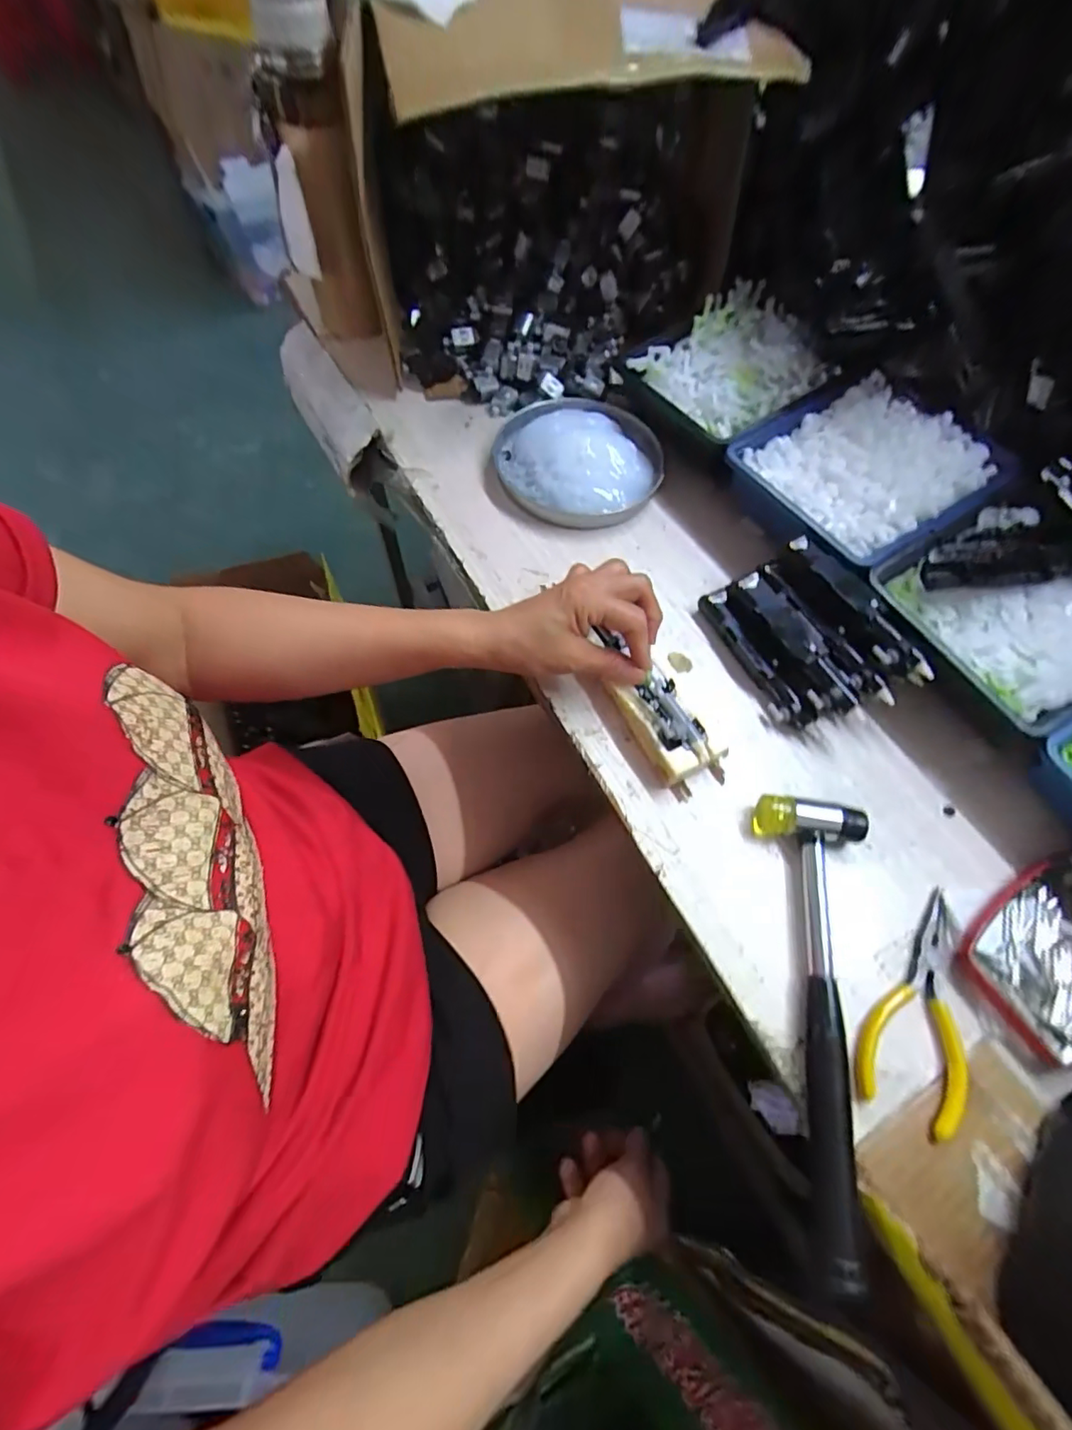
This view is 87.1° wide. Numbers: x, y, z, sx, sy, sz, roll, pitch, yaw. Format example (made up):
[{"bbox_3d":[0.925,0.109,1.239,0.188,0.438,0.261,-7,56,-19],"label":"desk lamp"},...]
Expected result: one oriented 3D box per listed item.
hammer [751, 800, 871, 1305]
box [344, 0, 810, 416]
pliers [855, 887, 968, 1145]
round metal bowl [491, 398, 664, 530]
[{"bbox_3d":[0.165,0.159,0.308,0.060,0.022,0.228,3,64,-1],"label":"hammer"},{"bbox_3d":[0.015,-0.462,0.493,0.307,0.217,0.267,-3,64,-4],"label":"box"},{"bbox_3d":[0.221,0.162,0.313,0.053,0.007,0.124,35,67,14],"label":"pliers"},{"bbox_3d":[0.038,-0.224,0.488,0.137,0.029,0.143,1,64,-2],"label":"round metal bowl"}]

